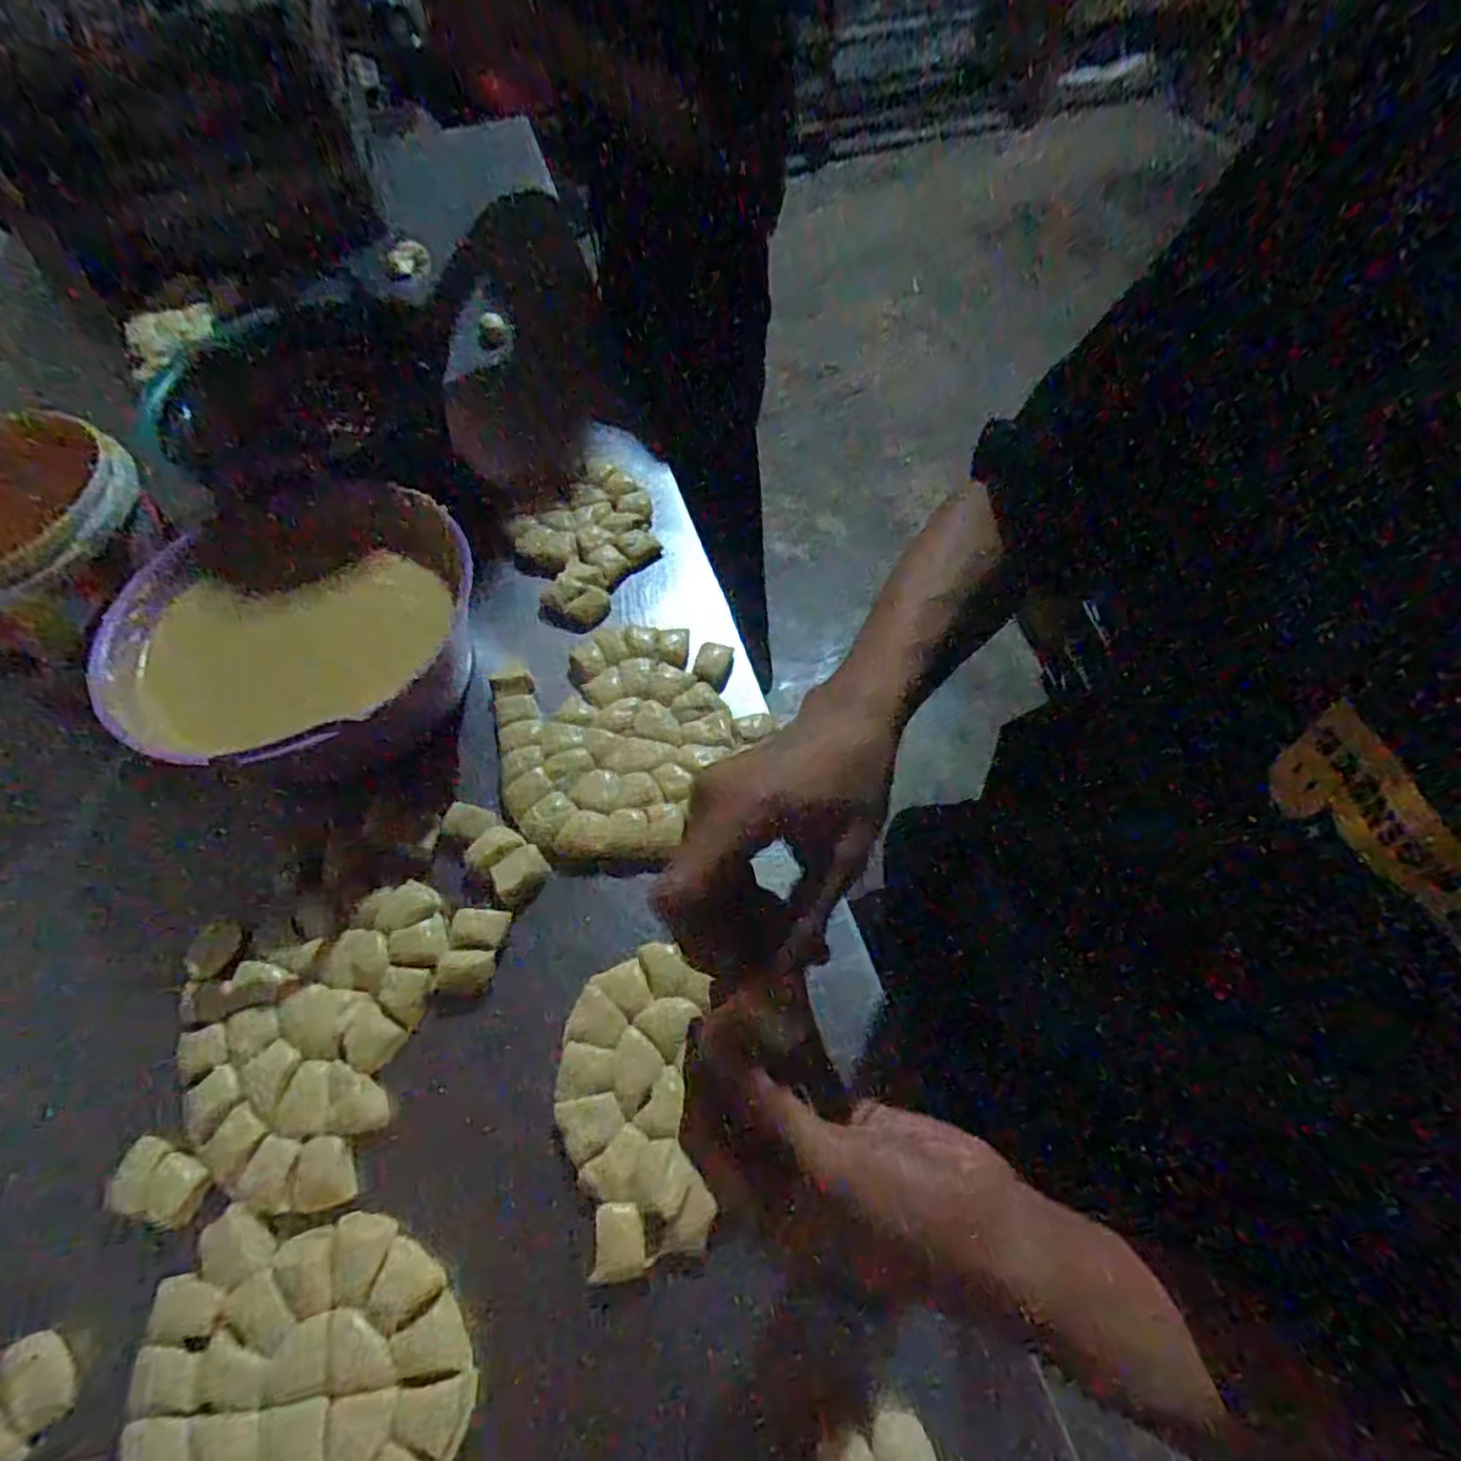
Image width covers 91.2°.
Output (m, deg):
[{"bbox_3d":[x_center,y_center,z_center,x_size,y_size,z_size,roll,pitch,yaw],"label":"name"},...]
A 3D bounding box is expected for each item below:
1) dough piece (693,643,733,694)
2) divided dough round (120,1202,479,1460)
[{"bbox_3d":[-0.015,-0.059,0.648,0.032,0.020,0.039,17,61,8],"label":"dough piece"},{"bbox_3d":[-0.238,0.369,0.383,0.181,0.023,0.176,1,60,-1],"label":"divided dough round"}]

